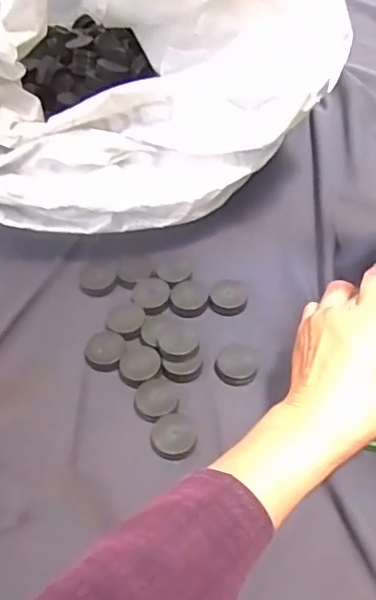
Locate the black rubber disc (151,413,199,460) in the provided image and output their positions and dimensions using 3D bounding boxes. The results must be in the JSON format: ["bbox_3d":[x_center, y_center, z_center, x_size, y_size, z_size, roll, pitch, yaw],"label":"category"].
[{"bbox_3d":[-0.010,0.101,0.441,0.034,0.004,0.037,-2,51,2],"label":"black rubber disc"}]

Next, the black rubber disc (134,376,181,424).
[{"bbox_3d":[-0.025,0.076,0.461,0.036,0.004,0.034,-2,51,2],"label":"black rubber disc"}]

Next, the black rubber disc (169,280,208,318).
[{"bbox_3d":[0.002,-0.003,0.522,0.031,0.012,0.037,13,52,13],"label":"black rubber disc"}]

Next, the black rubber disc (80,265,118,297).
[{"bbox_3d":[-0.081,-0.018,0.542,0.034,0.005,0.035,-2,51,2],"label":"black rubber disc"}]

